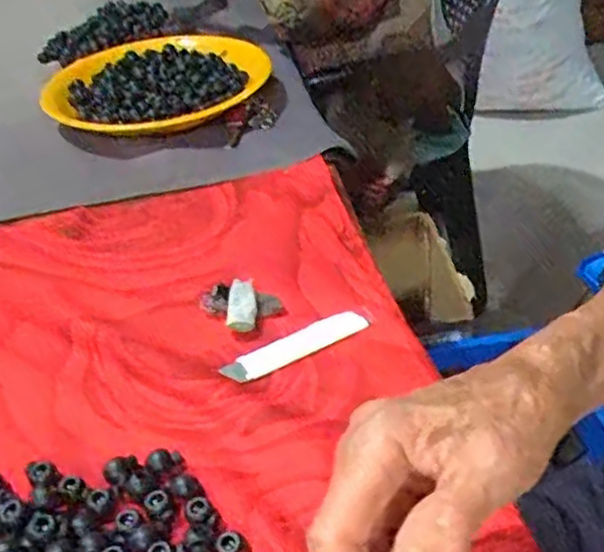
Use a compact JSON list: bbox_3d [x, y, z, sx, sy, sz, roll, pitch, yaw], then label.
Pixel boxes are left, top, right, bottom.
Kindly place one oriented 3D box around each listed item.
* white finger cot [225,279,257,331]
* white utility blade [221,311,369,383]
[{"bbox_3d":[-0.042,0.021,0.473,0.020,0.016,0.037,3,60,-11],"label":"white finger cot"},{"bbox_3d":[-0.004,0.044,0.454,0.102,0.004,0.020,-23,42,-22],"label":"white utility blade"}]

